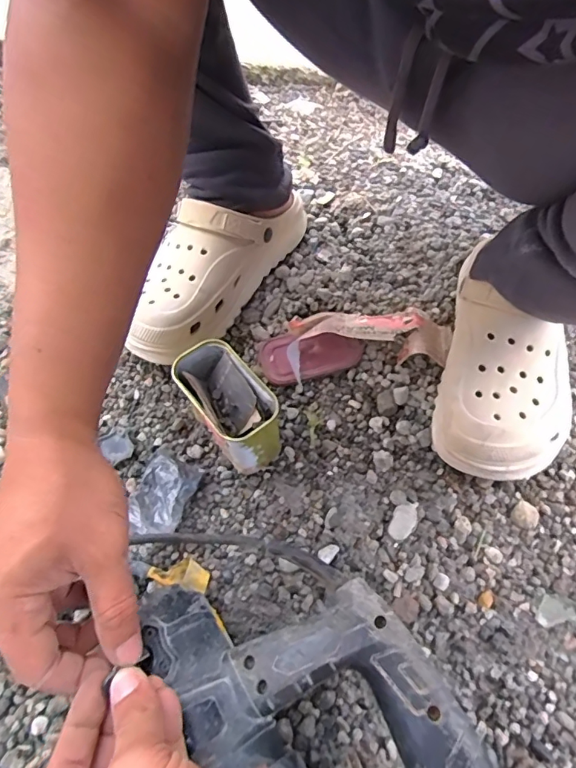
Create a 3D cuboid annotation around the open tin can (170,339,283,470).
[{"bbox_3d":[-0.052,0.023,0.422,0.054,0.078,0.100,-34,64,-18],"label":"open tin can"}]

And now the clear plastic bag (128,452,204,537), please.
[{"bbox_3d":[-0.112,0.101,0.415,0.049,0.017,0.071,17,61,11],"label":"clear plastic bag"}]

